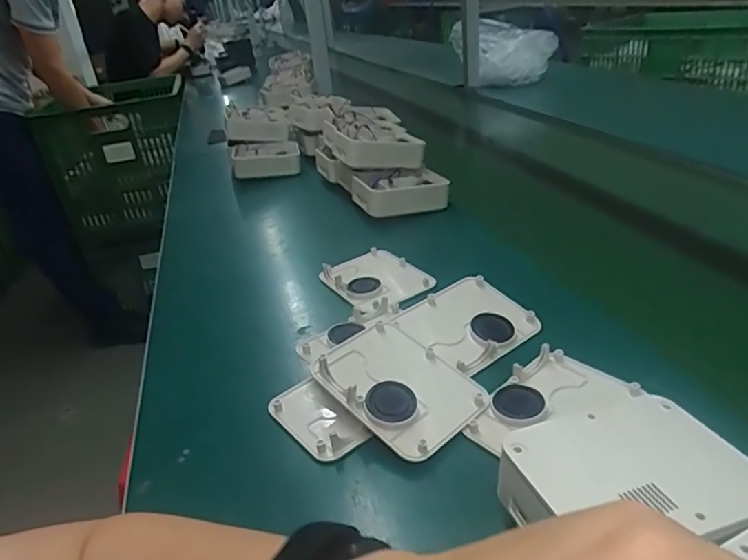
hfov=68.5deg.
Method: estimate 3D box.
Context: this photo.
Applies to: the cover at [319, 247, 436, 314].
[{"bbox_3d":[0.002,0.000,0.645,0.093,0.019,0.121,-22,31,-25],"label":"cover"}]

